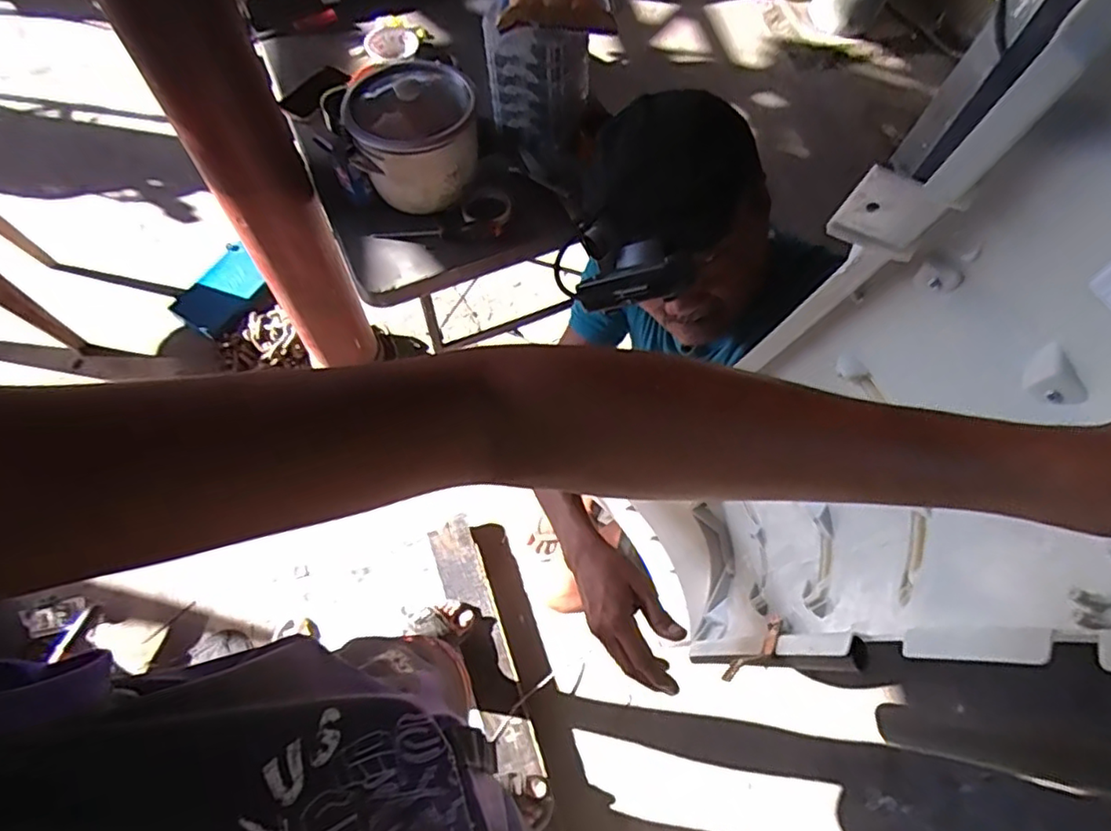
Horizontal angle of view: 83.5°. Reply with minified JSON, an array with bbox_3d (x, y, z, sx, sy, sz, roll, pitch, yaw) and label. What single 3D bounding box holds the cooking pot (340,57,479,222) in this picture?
[{"bbox_3d":[-0.247,-0.480,1.085,0.205,0.151,0.212,1,65,-2],"label":"cooking pot"}]

